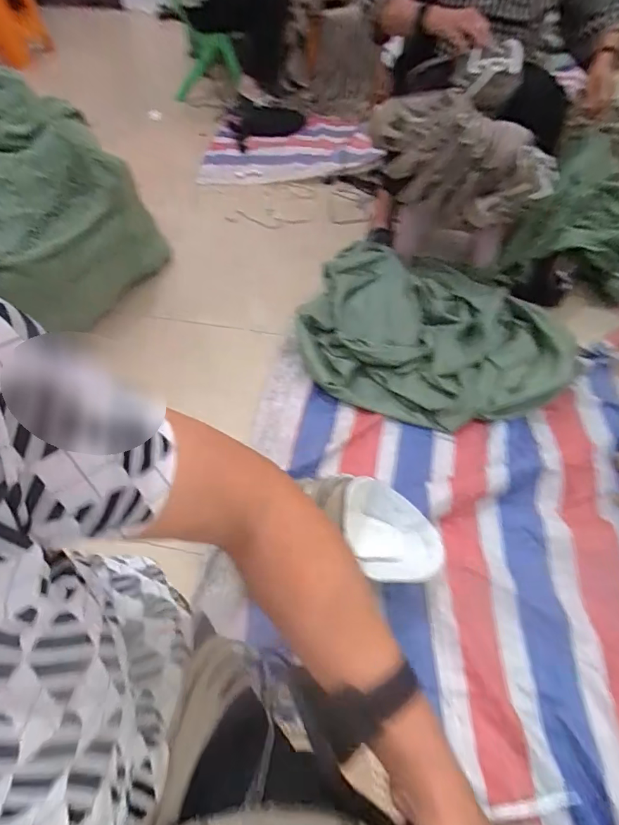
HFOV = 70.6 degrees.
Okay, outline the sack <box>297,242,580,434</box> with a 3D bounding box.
[{"bbox_3d":[0.284,-0.226,1.091,0.617,0.108,0.562,-2,53,-1],"label":"sack"}]

